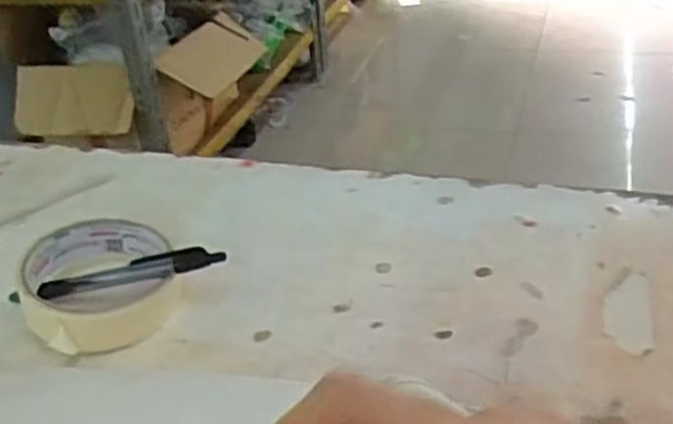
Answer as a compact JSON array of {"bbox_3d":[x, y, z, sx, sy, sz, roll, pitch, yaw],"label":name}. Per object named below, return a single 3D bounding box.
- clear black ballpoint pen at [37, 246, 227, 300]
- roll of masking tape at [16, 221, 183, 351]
[{"bbox_3d":[-0.114,0.033,0.421,0.116,0.008,0.016,-12,31,17],"label":"clear black ballpoint pen"},{"bbox_3d":[-0.130,0.039,0.425,0.080,0.032,0.082,-4,34,2],"label":"roll of masking tape"}]

